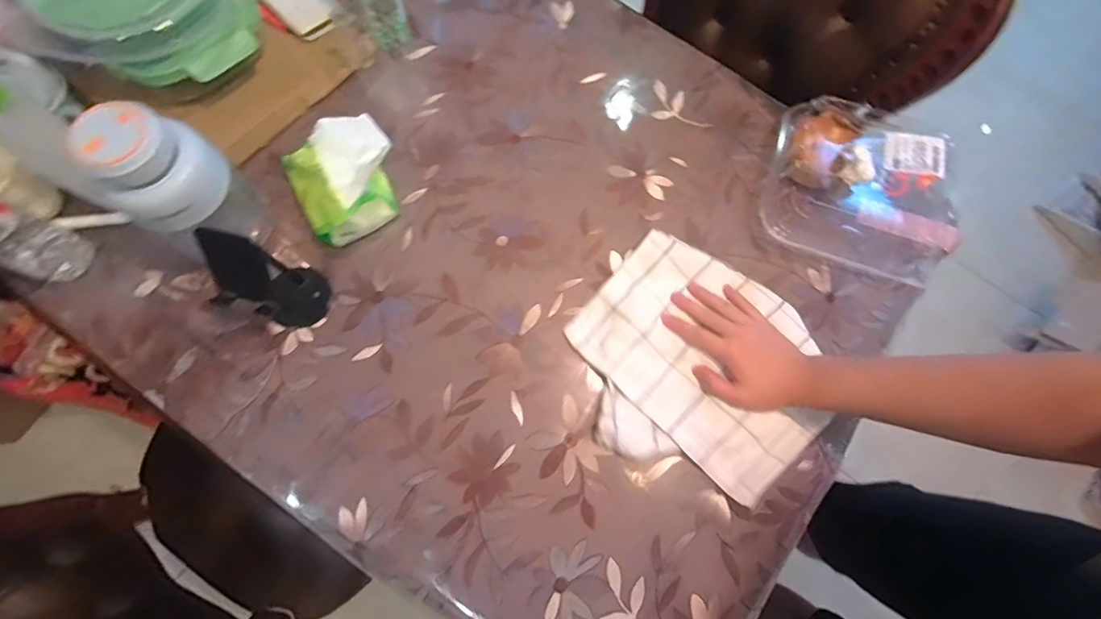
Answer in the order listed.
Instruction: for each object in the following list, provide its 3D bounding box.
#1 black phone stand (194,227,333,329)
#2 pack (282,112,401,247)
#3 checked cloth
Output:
[{"bbox_3d":[-0.309,-0.033,0.531,0.070,0.174,0.078,11,75,1],"label":"black phone stand"},{"bbox_3d":[-0.259,-0.167,0.620,0.135,0.086,0.131,-31,78,-9],"label":"pack"},{"bbox_3d":[0.185,0.071,0.608,0.309,0.018,0.276,41,78,9],"label":"checked cloth"}]

